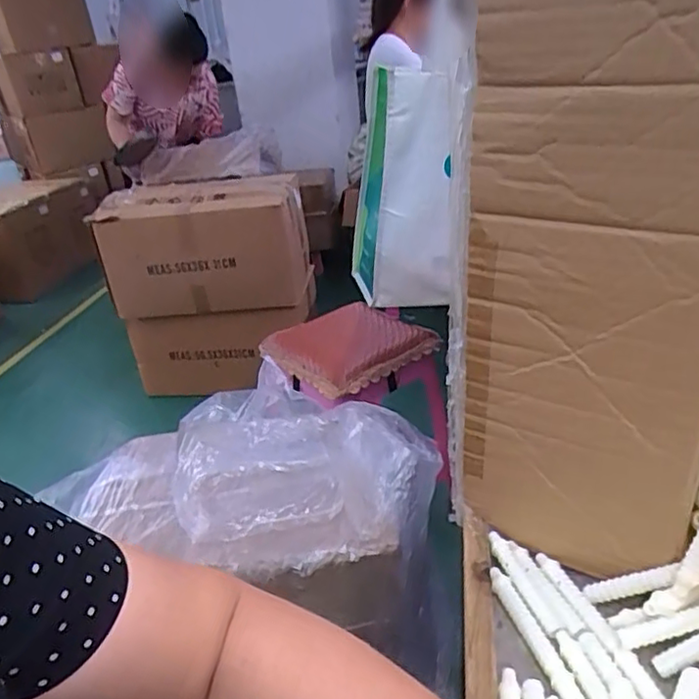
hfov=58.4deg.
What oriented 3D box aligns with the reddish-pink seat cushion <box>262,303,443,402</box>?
[{"bbox_3d":[-0.008,-0.011,1.351,0.282,0.038,0.304,-27,33,-33],"label":"reddish-pink seat cushion"}]

